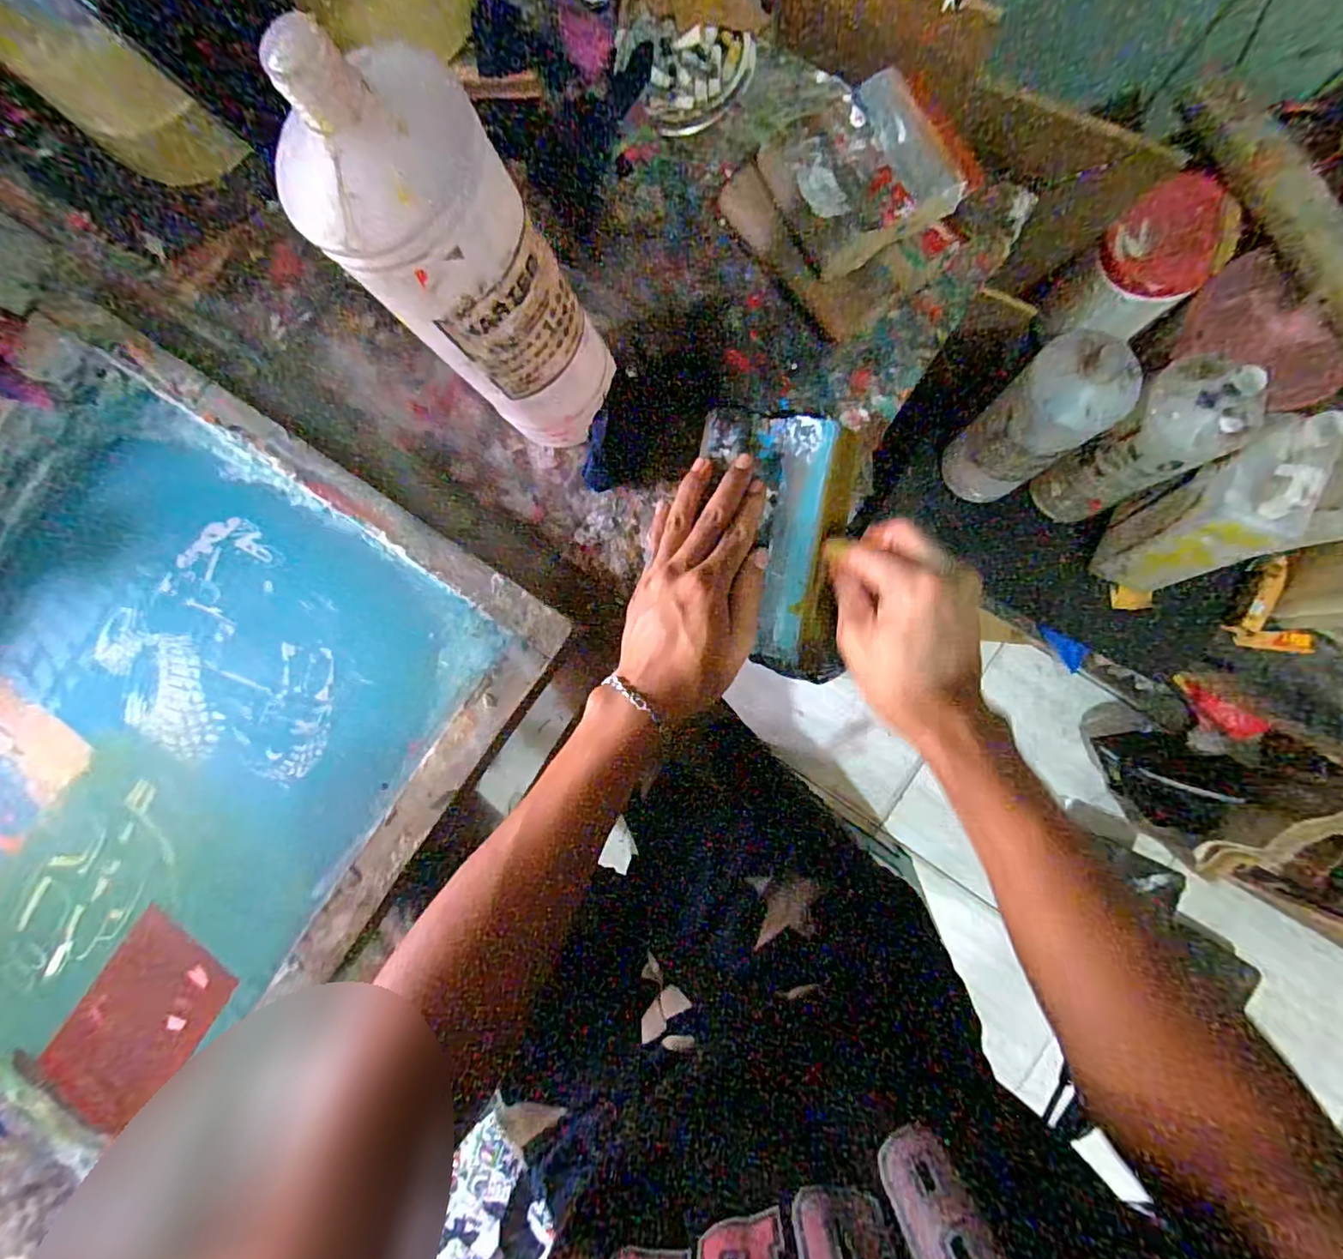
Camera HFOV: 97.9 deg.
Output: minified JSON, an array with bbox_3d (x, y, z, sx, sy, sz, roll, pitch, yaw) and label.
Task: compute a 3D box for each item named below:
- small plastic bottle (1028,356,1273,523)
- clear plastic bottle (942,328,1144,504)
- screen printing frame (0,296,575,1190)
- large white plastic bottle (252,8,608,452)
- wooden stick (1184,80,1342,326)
[{"bbox_3d":[0.415,-0.161,0.528,0.063,0.208,0.079,-44,83,2],"label":"small plastic bottle"},{"bbox_3d":[0.333,-0.188,0.549,0.072,0.203,0.082,-36,83,3],"label":"clear plastic bottle"},{"bbox_3d":[-0.396,0.096,0.414,0.448,0.047,0.524,33,90,7],"label":"screen printing frame"},{"bbox_3d":[-0.096,-0.169,0.288,0.083,0.202,0.078,42,91,7],"label":"large white plastic bottle"},{"bbox_3d":[0.522,-0.321,0.470,0.034,0.035,0.293,-32,84,3],"label":"wooden stick"}]

